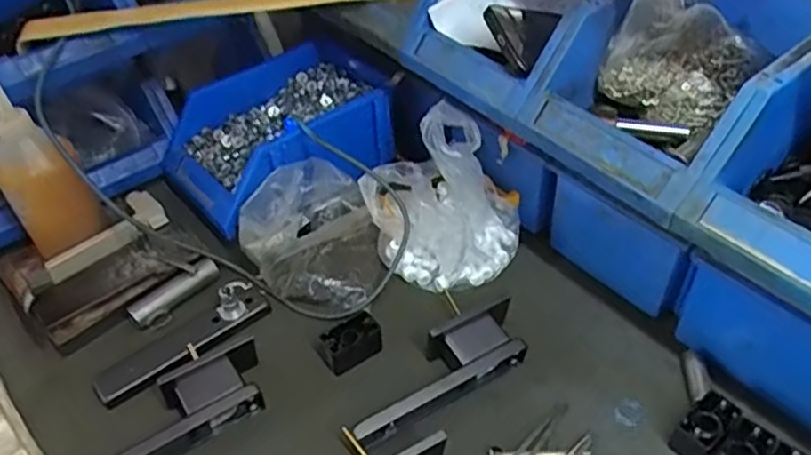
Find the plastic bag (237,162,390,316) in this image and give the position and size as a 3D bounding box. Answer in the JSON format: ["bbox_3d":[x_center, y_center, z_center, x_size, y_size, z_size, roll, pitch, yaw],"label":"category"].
[{"bbox_3d":[-0.095,0.009,0.660,0.130,0.078,0.124,-10,44,-5],"label":"plastic bag"}]

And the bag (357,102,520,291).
[{"bbox_3d":[0.040,-0.039,0.652,0.150,0.163,0.125,-17,45,-12],"label":"bag"}]

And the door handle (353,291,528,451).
[{"bbox_3d":[0.027,0.119,0.572,0.177,0.036,0.071,-27,48,-21],"label":"door handle"}]

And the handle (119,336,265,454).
[{"bbox_3d":[-0.196,0.161,0.541,0.177,0.042,0.047,-29,49,-23],"label":"handle"}]

